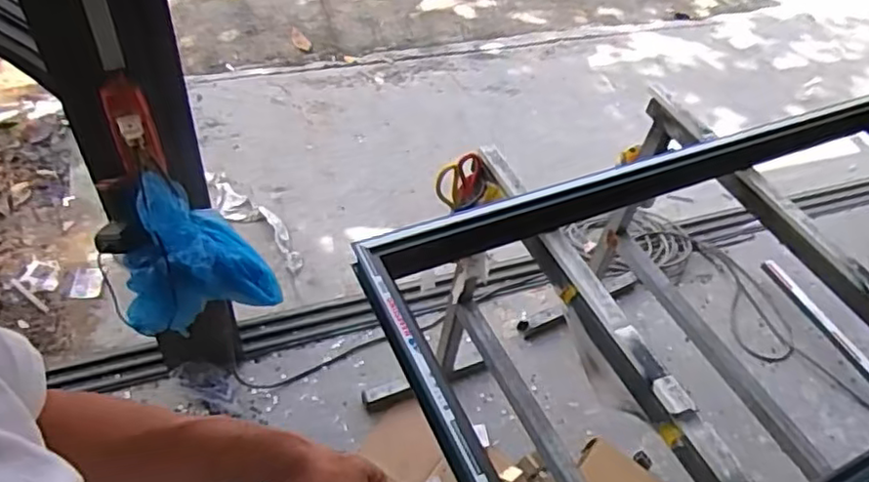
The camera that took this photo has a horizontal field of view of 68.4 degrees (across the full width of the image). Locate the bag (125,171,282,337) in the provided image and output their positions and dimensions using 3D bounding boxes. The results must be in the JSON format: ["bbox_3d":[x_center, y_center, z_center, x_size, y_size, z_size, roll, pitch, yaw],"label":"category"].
[{"bbox_3d":[-0.412,0.037,1.146,0.258,0.255,0.149,0,51,-9],"label":"bag"}]

